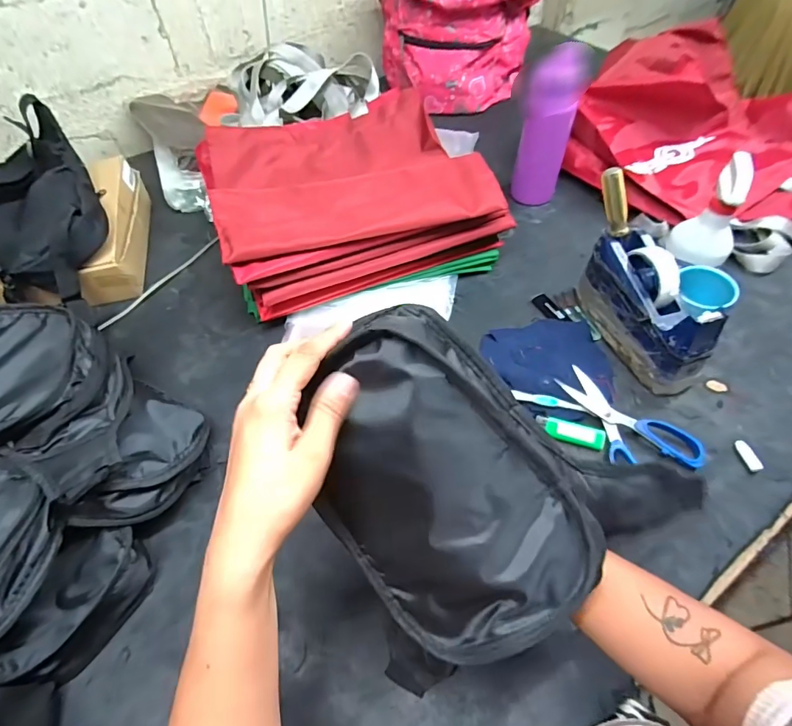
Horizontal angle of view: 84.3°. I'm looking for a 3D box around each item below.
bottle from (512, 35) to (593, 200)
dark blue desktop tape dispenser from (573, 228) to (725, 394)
[{"bbox_3d":[0.251,-0.385,0.744,0.081,0.209,0.068,7,54,8],"label":"bottle"},{"bbox_3d":[0.322,-0.071,0.570,0.069,0.110,0.199,-13,54,-7],"label":"dark blue desktop tape dispenser"}]

